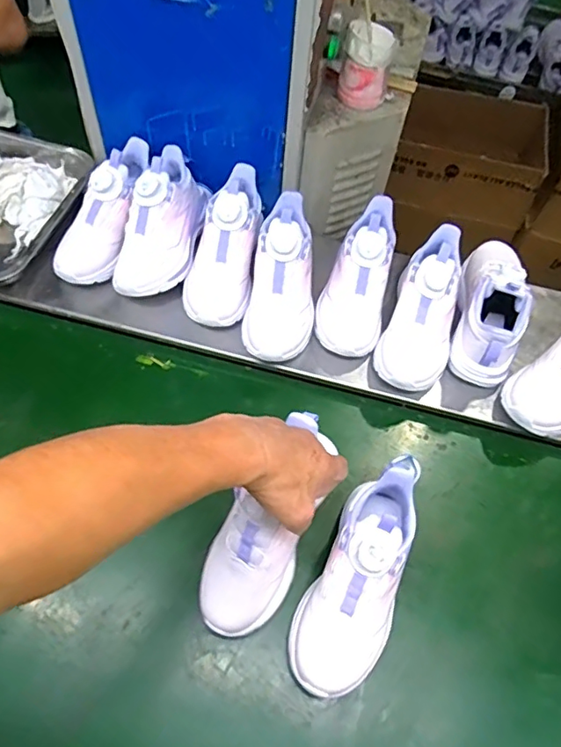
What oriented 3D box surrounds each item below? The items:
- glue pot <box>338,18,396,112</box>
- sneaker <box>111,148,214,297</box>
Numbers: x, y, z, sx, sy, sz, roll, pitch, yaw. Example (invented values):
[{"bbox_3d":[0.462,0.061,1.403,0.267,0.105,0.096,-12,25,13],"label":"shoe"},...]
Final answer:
[{"bbox_3d":[0.108,-0.389,0.683,0.062,0.077,0.065,1,60,-1],"label":"glue pot"},{"bbox_3d":[-0.154,-0.198,0.708,0.088,0.089,0.213,15,78,6],"label":"sneaker"}]

